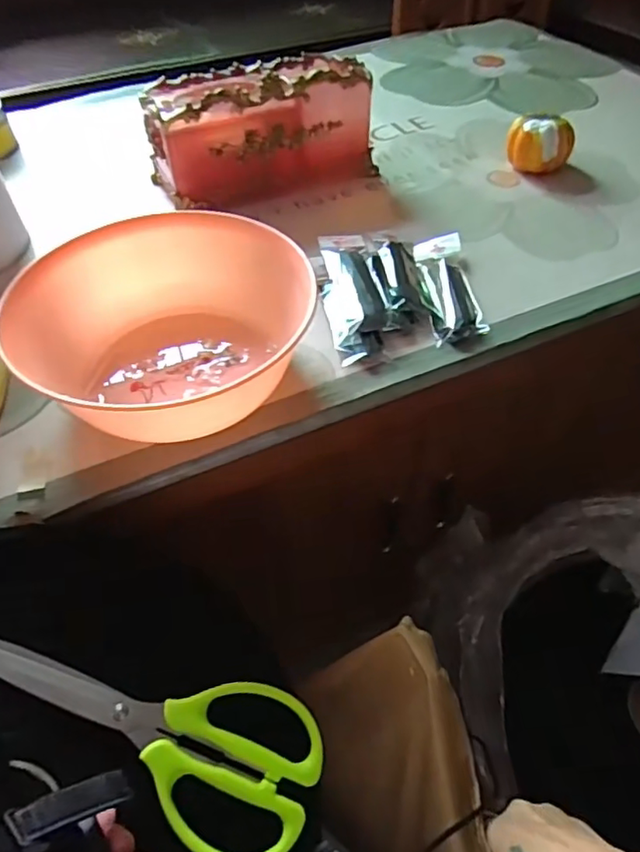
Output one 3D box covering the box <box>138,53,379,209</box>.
[{"bbox_3d":[-0.078,-0.371,0.726,0.250,0.146,0.140,-17,51,-13],"label":"box"}]

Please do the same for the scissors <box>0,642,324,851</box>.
[{"bbox_3d":[-0.117,0.181,0.357,0.239,0.011,0.092,22,53,3],"label":"scissors"}]

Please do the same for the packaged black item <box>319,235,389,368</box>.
[{"bbox_3d":[0.032,-0.135,0.566,0.055,0.019,0.184,-5,50,-3],"label":"packaged black item"}]

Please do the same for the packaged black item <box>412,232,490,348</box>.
[{"bbox_3d":[0.127,-0.146,0.583,0.052,0.016,0.162,-3,49,-1],"label":"packaged black item"}]

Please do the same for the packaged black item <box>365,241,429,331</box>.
[{"bbox_3d":[0.077,-0.145,0.579,0.049,0.017,0.137,-4,50,-2],"label":"packaged black item"}]

